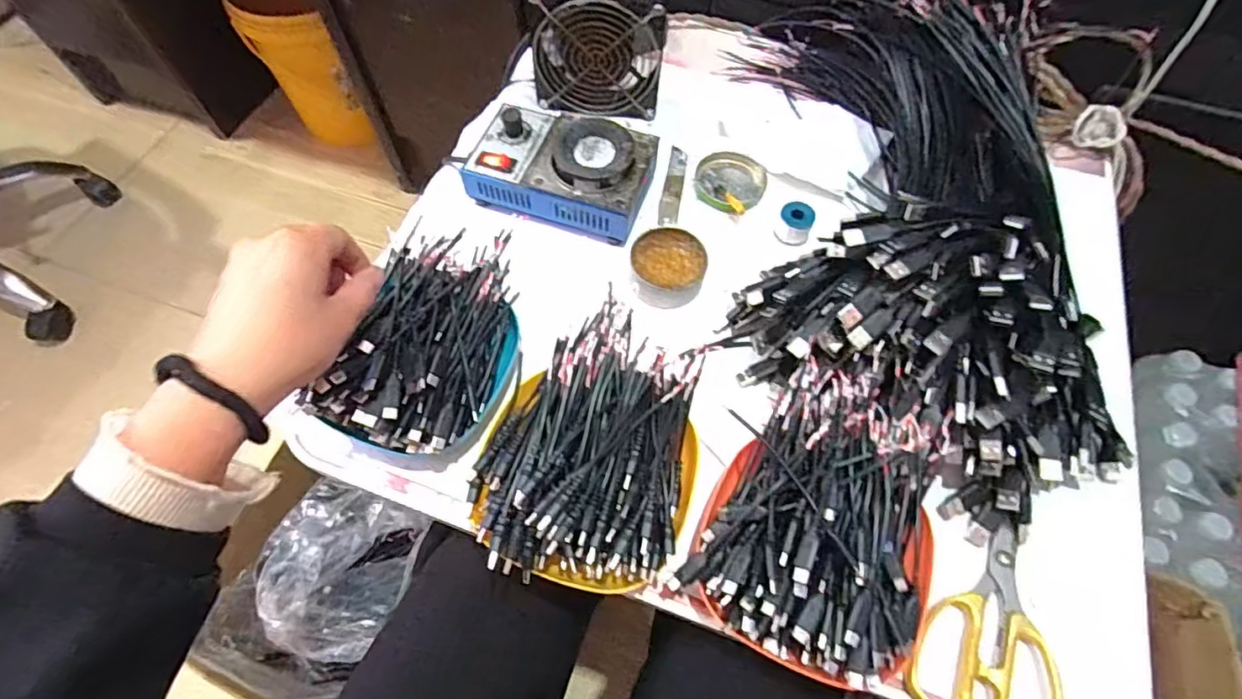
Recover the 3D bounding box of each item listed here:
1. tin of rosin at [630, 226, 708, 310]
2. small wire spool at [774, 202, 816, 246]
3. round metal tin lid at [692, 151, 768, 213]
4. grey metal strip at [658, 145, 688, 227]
[{"bbox_3d":[0.039,-0.069,0.487,0.060,0.023,0.066,0,63,-1],"label":"tin of rosin"},{"bbox_3d":[0.151,-0.108,0.507,0.028,0.024,0.030,0,63,-1],"label":"small wire spool"},{"bbox_3d":[0.100,-0.157,0.544,0.064,0.007,0.068,0,63,-1],"label":"round metal tin lid"},{"bbox_3d":[0.048,-0.152,0.542,0.018,0.004,0.094,9,64,4],"label":"grey metal strip"}]

